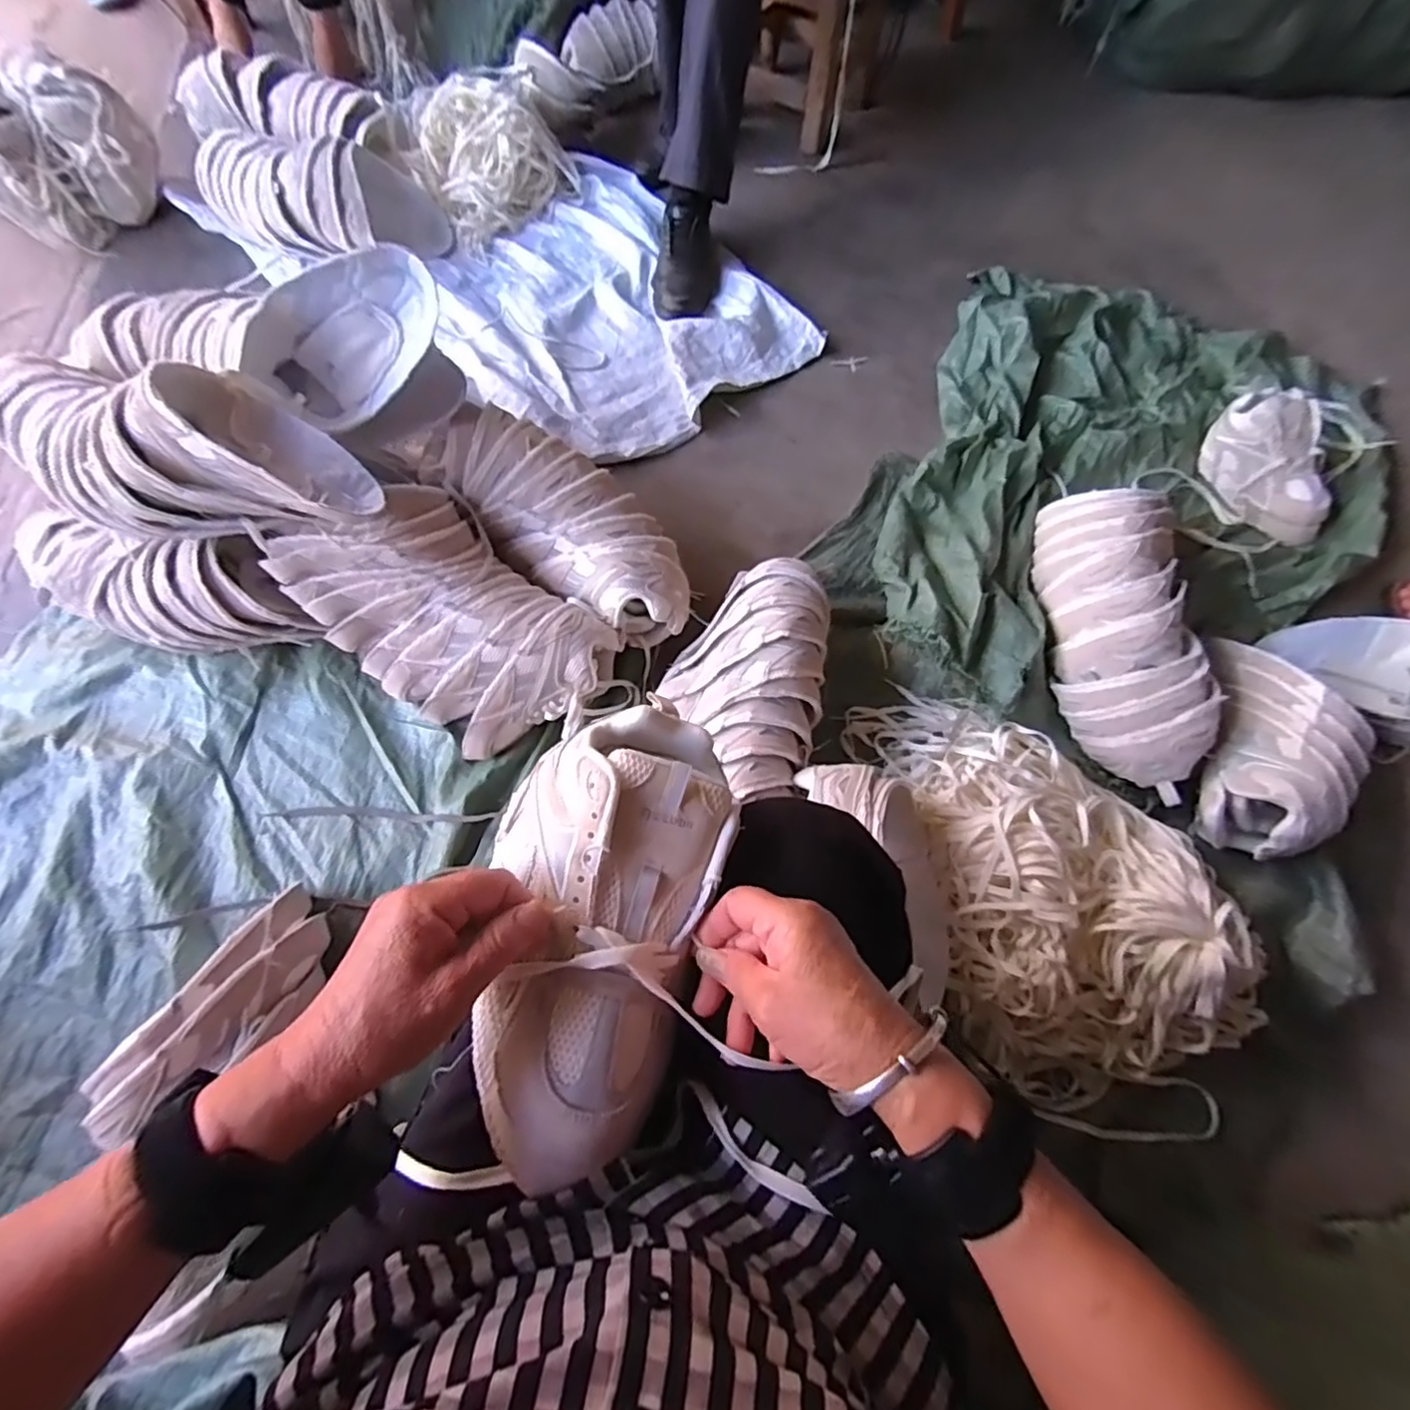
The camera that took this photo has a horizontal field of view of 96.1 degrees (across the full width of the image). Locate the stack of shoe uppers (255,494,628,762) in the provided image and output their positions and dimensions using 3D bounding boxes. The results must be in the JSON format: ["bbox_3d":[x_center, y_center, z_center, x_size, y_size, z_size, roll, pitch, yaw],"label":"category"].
[{"bbox_3d":[-0.305,-0.105,0.773,0.359,0.161,0.222,38,71,13],"label":"stack of shoe uppers"}]

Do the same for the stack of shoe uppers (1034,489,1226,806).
[{"bbox_3d":[0.547,-0.096,0.839,0.164,0.147,0.425,-1,67,-2],"label":"stack of shoe uppers"}]

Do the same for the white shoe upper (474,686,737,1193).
[{"bbox_3d":[-0.064,0.122,0.358,0.127,0.067,0.254,11,75,5],"label":"white shoe upper"}]

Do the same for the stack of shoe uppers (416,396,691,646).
[{"bbox_3d":[-0.169,-0.237,0.822,0.384,0.105,0.155,39,71,2],"label":"stack of shoe uppers"}]

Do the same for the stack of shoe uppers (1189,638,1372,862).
[{"bbox_3d":[0.715,0.052,0.789,0.144,0.109,0.285,20,68,7],"label":"stack of shoe uppers"}]

